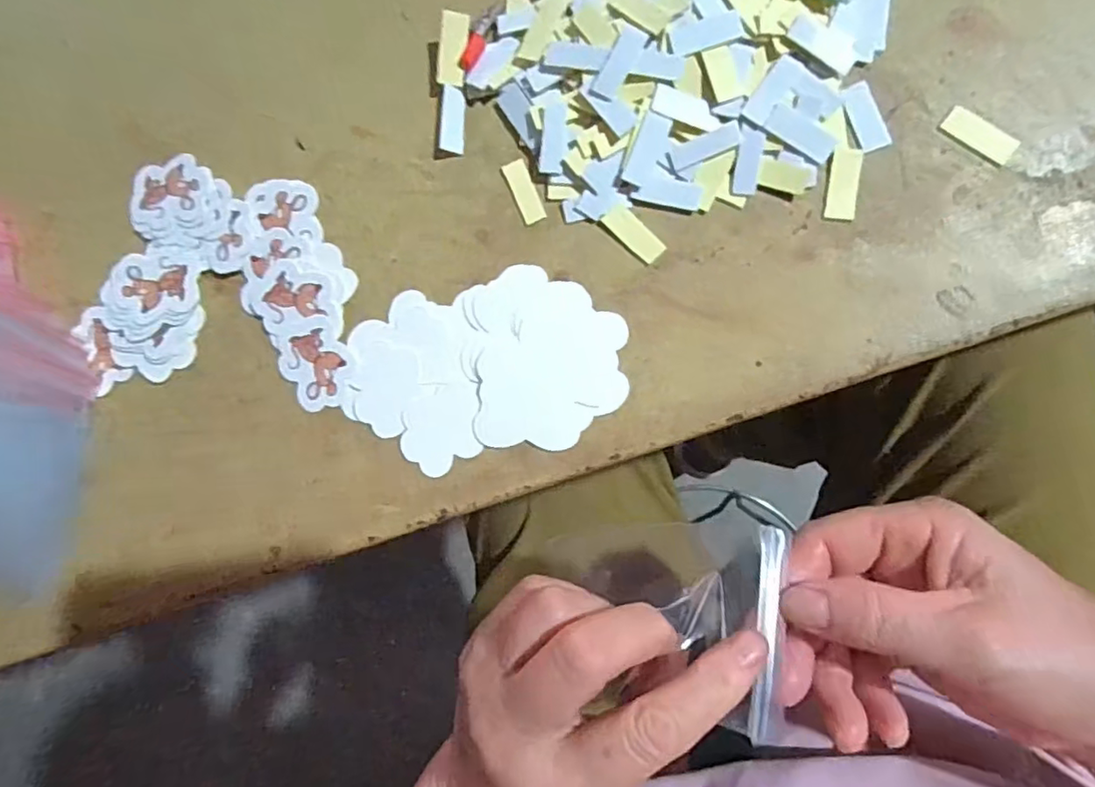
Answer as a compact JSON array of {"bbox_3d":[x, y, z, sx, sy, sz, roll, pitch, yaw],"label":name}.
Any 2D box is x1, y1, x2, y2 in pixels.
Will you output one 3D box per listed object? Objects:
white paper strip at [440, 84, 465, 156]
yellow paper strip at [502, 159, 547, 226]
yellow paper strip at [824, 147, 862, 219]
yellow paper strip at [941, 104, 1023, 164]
[{"bbox_3d":[-0.041,-0.118,0.259,0.010,0.004,0.028,1,91,-18],"label":"white paper strip"},{"bbox_3d":[-0.010,-0.086,0.255,0.010,0.004,0.028,-23,84,7],"label":"yellow paper strip"},{"bbox_3d":[0.117,-0.083,0.237,0.011,0.004,0.028,7,88,9],"label":"yellow paper strip"},{"bbox_3d":[0.167,-0.100,0.231,0.029,0.004,0.011,37,93,9],"label":"yellow paper strip"}]

